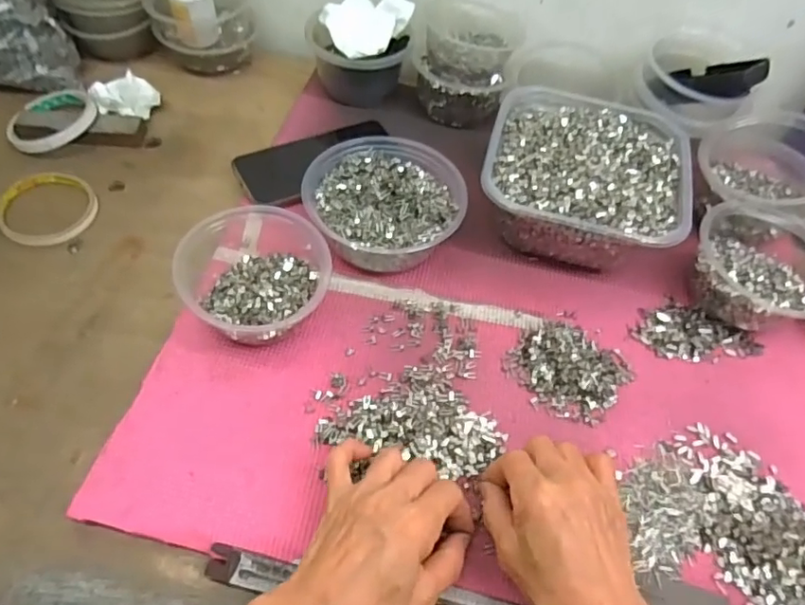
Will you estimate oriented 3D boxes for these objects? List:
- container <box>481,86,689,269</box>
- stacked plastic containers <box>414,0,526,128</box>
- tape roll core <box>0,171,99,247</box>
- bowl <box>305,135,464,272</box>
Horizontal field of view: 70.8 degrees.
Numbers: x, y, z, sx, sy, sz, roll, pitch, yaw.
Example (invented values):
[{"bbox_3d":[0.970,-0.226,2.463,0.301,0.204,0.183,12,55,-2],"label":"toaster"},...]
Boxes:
[{"bbox_3d":[0.164,-0.111,0.529,0.174,0.079,0.178,15,55,6],"label":"container"},{"bbox_3d":[0.069,-0.261,0.619,0.105,0.077,0.110,11,55,3],"label":"stacked plastic containers"},{"bbox_3d":[-0.327,-0.087,0.522,0.084,0.011,0.082,2,57,-3],"label":"tape roll core"},{"bbox_3d":[-0.017,-0.083,0.505,0.130,0.058,0.123,3,54,-4],"label":"bowl"}]

